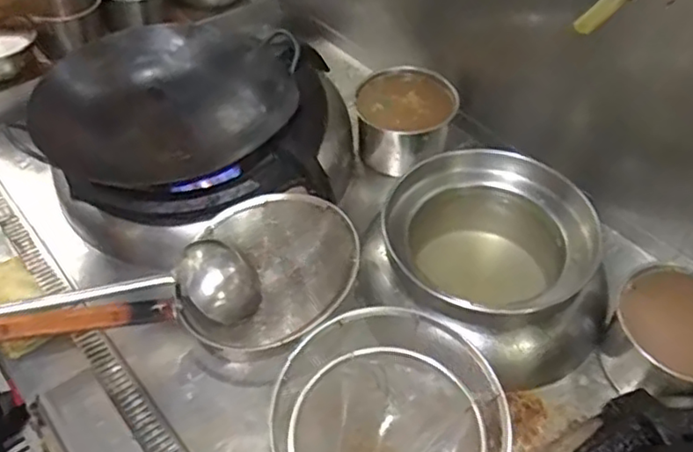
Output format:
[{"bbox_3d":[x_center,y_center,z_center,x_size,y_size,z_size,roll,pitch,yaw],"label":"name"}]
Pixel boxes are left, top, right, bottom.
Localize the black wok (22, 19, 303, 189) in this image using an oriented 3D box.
[{"bbox_3d":[-0.326,-0.233,1.182,0.467,0.117,0.367,-5,47,-6],"label":"black wok"}]

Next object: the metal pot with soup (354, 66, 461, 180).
[{"bbox_3d":[0.110,-0.194,1.239,0.173,0.146,0.166,1,47,-1],"label":"metal pot with soup"}]

